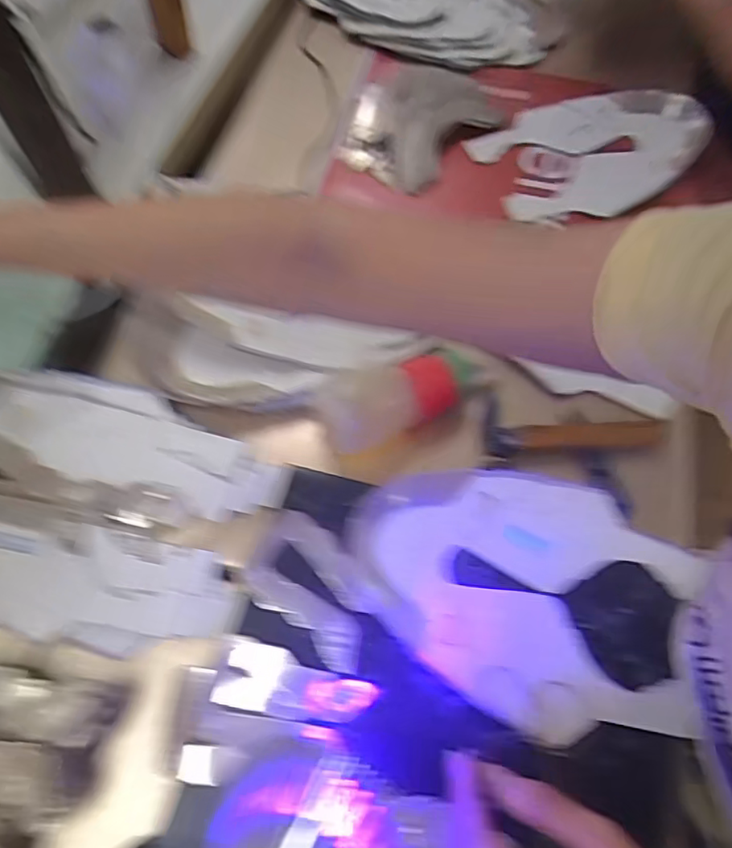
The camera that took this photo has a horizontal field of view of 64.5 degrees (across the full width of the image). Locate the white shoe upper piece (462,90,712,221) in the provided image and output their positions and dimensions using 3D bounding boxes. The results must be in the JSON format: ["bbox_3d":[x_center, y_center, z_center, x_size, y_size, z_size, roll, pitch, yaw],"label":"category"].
[{"bbox_3d":[0.258,-0.317,0.661,0.253,0.033,0.172,-27,65,-14],"label":"white shoe upper piece"}]

